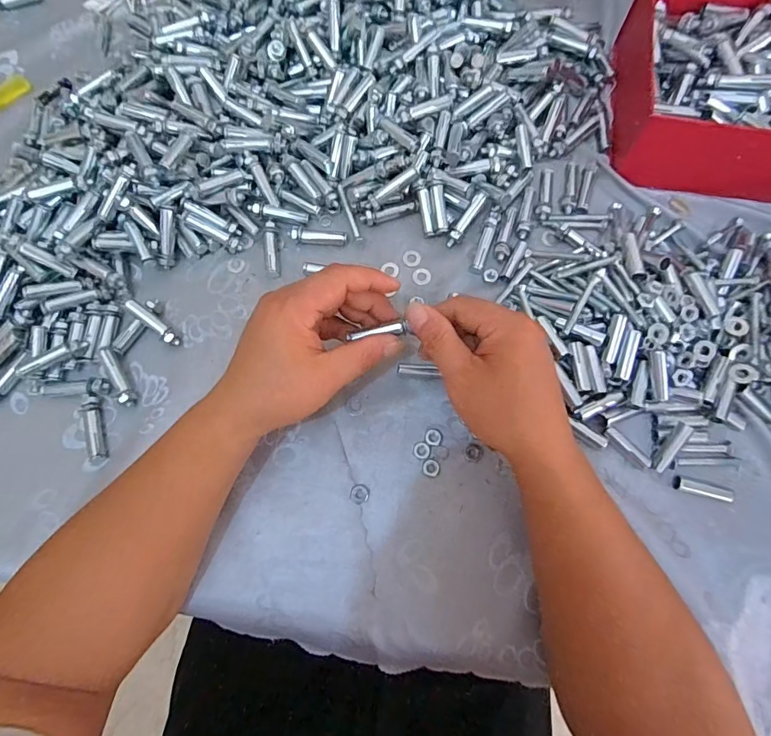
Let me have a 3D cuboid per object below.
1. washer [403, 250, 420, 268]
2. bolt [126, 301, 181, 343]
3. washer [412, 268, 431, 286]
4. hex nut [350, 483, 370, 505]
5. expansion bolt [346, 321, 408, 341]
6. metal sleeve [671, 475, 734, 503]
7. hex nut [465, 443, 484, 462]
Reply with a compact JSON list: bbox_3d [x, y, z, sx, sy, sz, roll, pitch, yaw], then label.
[{"bbox_3d":[0.024,-0.099,0.409,0.016,0.004,0.015,0,73,2],"label":"washer"},{"bbox_3d":[-0.196,-0.038,0.382,0.052,0.010,0.009,41,78,-4],"label":"bolt"},{"bbox_3d":[0.033,-0.083,0.408,0.017,0.004,0.016,0,73,2],"label":"washer"},{"bbox_3d":[-0.020,0.097,0.348,0.014,0.004,0.015,13,74,6],"label":"hex nut"},{"bbox_3d":[-0.005,-0.026,0.323,0.042,0.006,0.009,-9,73,6],"label":"expansion bolt"},{"bbox_3d":[0.240,0.091,0.342,0.039,0.011,0.012,13,74,5],"label":"metal sleeve"},{"bbox_3d":[0.070,0.066,0.355,0.014,0.004,0.013,-21,74,-4],"label":"hex nut"}]

